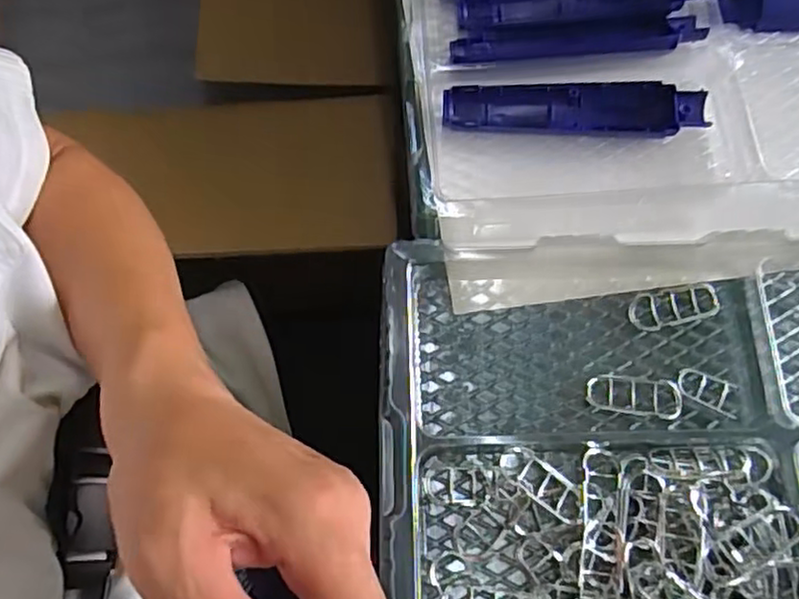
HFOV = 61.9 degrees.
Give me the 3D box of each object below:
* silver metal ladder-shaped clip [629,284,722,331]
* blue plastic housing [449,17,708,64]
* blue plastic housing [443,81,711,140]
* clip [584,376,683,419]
[{"bbox_3d":[0.164,0.004,0.399,0.056,0.007,0.023,-13,70,-4],"label":"silver metal ladder-shaped clip"},{"bbox_3d":[0.122,-0.179,0.457,0.170,0.014,0.028,-3,69,0],"label":"blue plastic housing"},{"bbox_3d":[0.115,-0.129,0.443,0.167,0.013,0.037,5,70,3],"label":"blue plastic housing"},{"bbox_3d":[0.135,0.056,0.383,0.054,0.004,0.023,5,70,3],"label":"clip"}]

